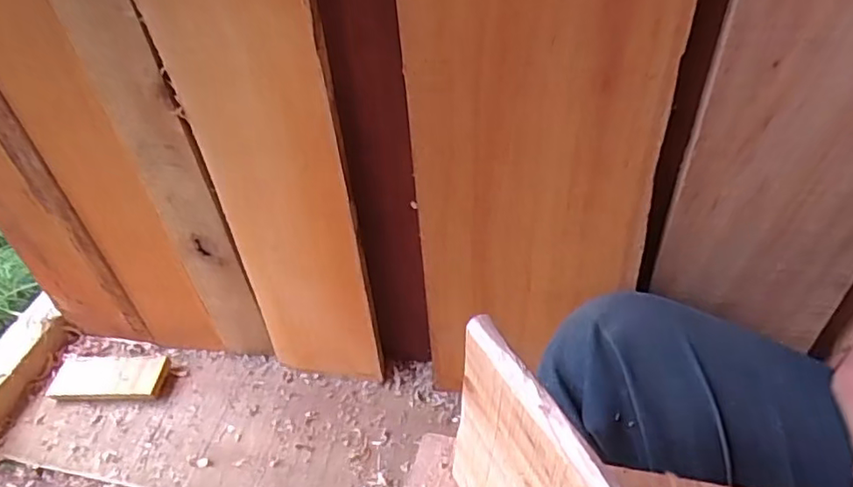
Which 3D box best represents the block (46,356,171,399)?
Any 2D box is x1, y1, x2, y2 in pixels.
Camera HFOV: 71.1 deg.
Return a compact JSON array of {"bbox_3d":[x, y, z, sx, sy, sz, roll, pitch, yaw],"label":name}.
[{"bbox_3d":[-0.338,0.145,0.638,0.120,0.020,0.046,0,46,7],"label":"block"}]

